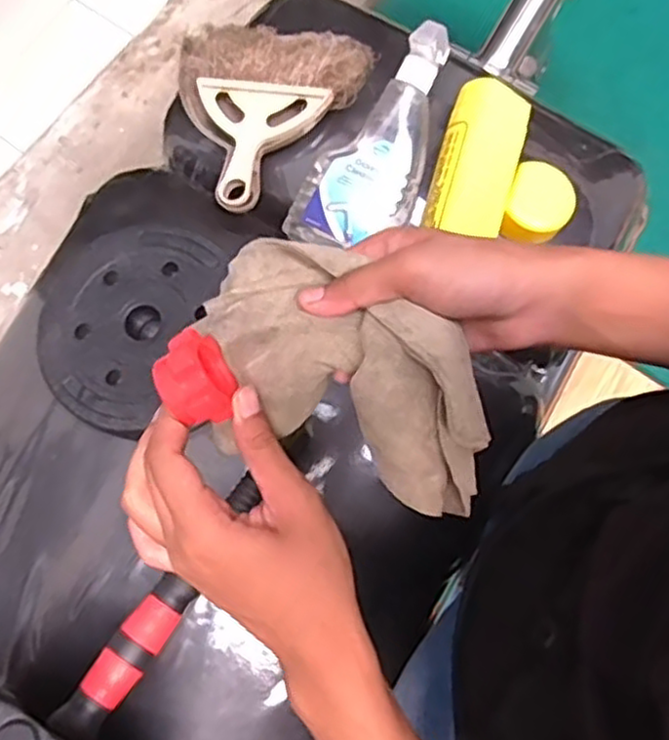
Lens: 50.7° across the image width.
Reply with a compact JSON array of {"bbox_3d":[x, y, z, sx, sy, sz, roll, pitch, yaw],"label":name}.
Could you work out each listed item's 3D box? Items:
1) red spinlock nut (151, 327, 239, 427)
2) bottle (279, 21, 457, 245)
[{"bbox_3d":[-0.060,0.004,0.305,0.030,0.042,0.042,-28,80,-7],"label":"red spinlock nut"},{"bbox_3d":[0.044,-0.192,0.625,0.100,0.064,0.213,33,94,6],"label":"bottle"}]

